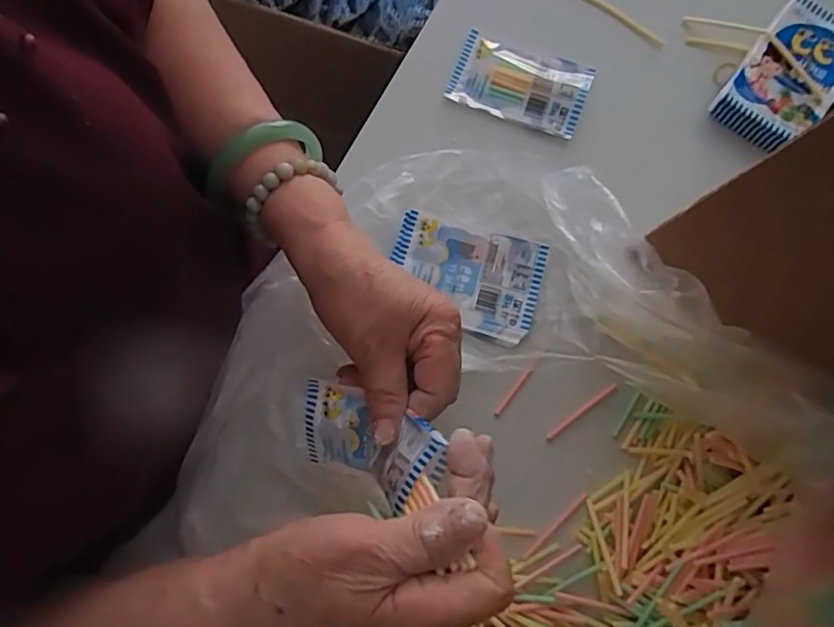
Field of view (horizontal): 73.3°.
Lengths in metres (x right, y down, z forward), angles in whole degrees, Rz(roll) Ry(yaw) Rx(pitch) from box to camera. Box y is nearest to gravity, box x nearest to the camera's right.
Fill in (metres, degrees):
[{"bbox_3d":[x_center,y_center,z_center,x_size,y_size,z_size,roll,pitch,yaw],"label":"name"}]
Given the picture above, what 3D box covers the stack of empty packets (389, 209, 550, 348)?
[{"bbox_3d":[0.034,-0.026,0.400,0.106,0.012,0.074,16,79,5],"label":"stack of empty packets"}]

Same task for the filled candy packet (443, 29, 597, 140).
[{"bbox_3d":[0.079,-0.179,0.436,0.103,0.012,0.060,19,79,5],"label":"filled candy packet"}]

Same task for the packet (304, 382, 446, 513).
[{"bbox_3d":[-0.028,0.073,0.314,0.098,0.042,0.047,10,75,46],"label":"packet"}]

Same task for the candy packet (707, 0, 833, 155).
[{"bbox_3d":[0.278,-0.178,0.418,0.066,0.017,0.109,36,87,11],"label":"candy packet"}]

